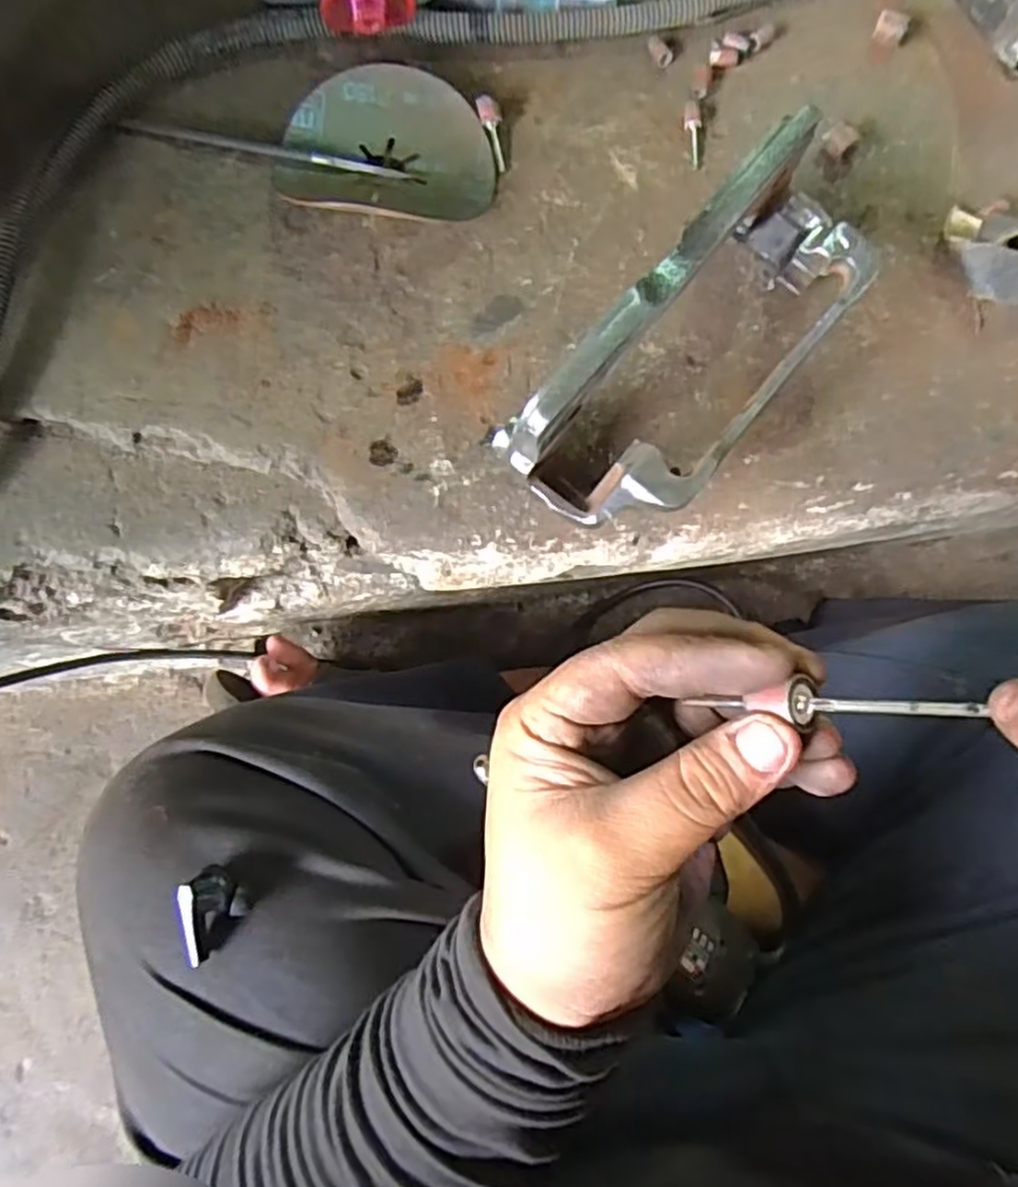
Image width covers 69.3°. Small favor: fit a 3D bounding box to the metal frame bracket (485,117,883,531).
[{"bbox_3d":[0.084,-0.109,0.319,0.084,0.076,0.193,42,82,8],"label":"metal frame bracket"}]

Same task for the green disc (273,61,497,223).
[{"bbox_3d":[-0.061,-0.230,0.375,0.106,0.005,0.080,6,84,-2],"label":"green disc"}]

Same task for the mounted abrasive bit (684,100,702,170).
[{"bbox_3d":[0.096,-0.237,0.379,0.010,0.006,0.035,-3,92,0],"label":"mounted abrasive bit"}]

